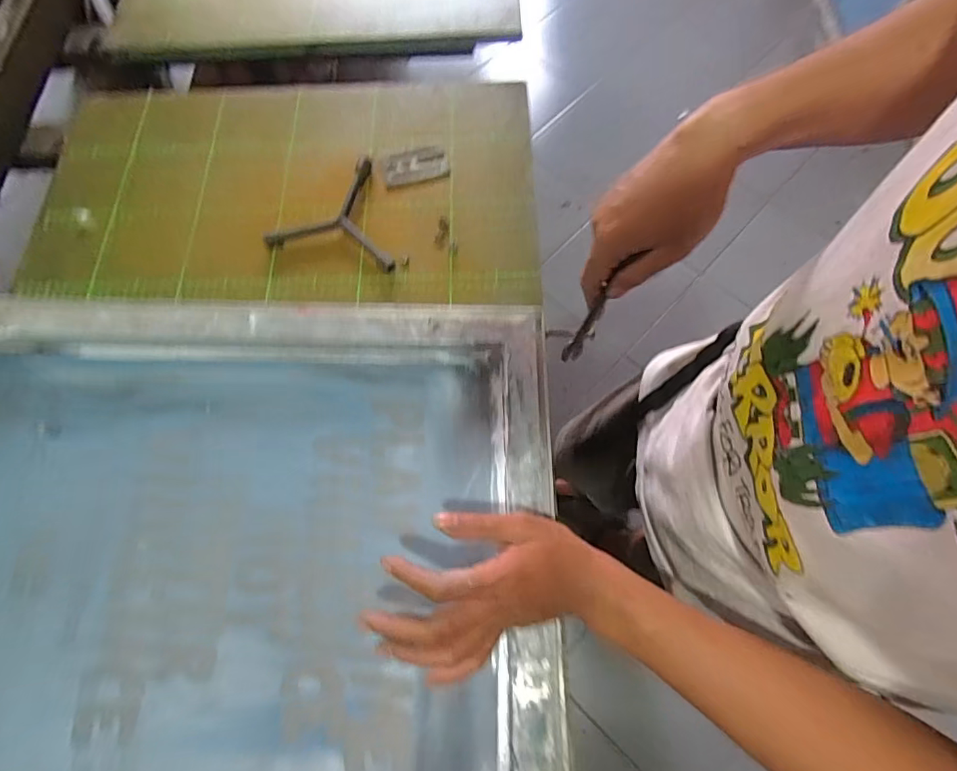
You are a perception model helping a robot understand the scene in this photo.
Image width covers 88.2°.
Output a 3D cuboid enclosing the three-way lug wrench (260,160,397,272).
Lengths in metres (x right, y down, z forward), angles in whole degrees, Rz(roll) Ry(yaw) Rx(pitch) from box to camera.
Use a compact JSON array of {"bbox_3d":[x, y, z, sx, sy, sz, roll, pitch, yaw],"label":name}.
[{"bbox_3d":[-0.177,-0.183,0.562,0.134,0.023,0.147,-14,69,-4],"label":"three-way lug wrench"}]

